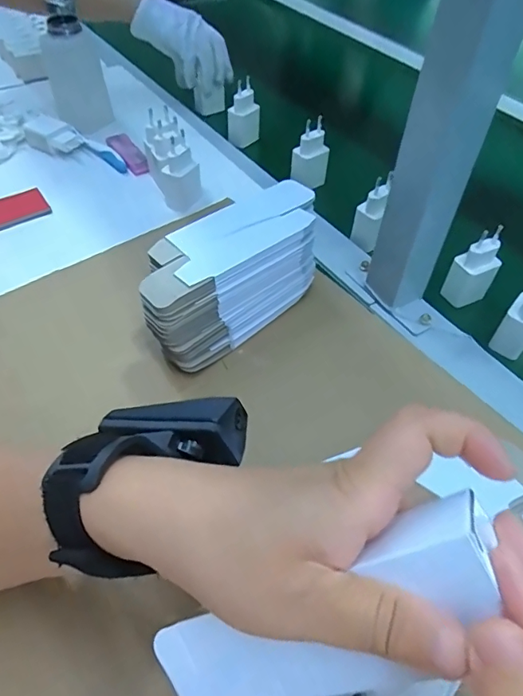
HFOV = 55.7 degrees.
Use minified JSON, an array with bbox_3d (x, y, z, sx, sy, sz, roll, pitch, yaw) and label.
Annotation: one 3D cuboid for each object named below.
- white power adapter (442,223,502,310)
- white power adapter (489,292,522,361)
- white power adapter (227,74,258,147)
[{"bbox_3d":[0.200,-0.074,0.470,0.037,0.075,0.023,-13,52,-13],"label":"white power adapter"},{"bbox_3d":[0.229,-0.027,0.429,0.027,0.076,0.032,35,57,24],"label":"white power adapter"},{"bbox_3d":[-0.023,-0.307,0.649,0.037,0.079,0.023,-33,59,-26],"label":"white power adapter"}]

